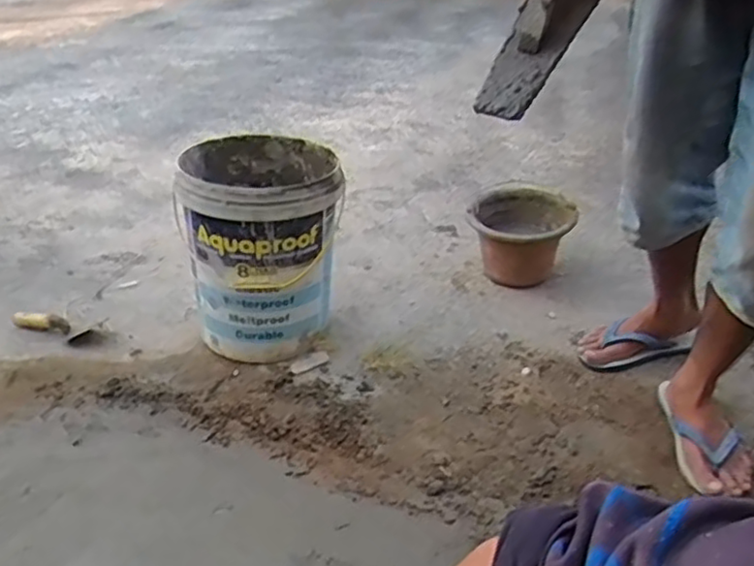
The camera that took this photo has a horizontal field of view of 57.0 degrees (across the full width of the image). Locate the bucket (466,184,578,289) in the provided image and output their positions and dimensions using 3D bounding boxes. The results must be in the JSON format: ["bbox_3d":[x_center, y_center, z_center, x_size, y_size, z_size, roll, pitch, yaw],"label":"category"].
[{"bbox_3d":[0.346,-0.110,1.648,0.236,0.178,0.231,0,35,12],"label":"bucket"}]

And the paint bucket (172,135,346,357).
[{"bbox_3d":[-0.214,-0.076,1.398,0.312,0.381,0.310,-11,34,-4],"label":"paint bucket"}]

